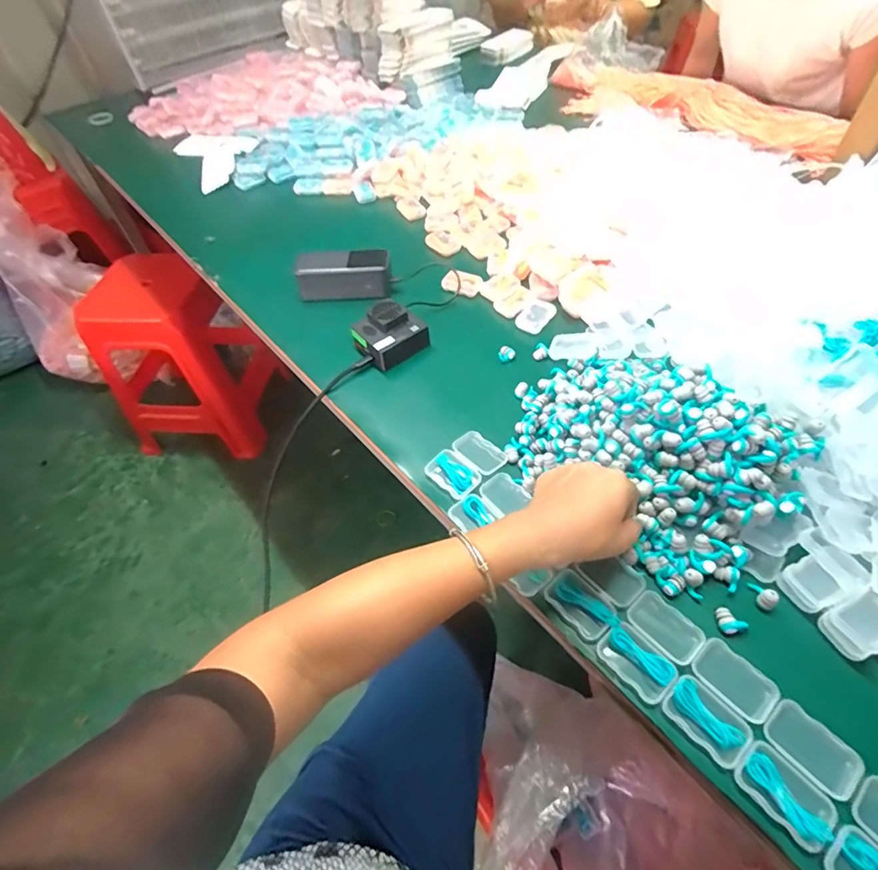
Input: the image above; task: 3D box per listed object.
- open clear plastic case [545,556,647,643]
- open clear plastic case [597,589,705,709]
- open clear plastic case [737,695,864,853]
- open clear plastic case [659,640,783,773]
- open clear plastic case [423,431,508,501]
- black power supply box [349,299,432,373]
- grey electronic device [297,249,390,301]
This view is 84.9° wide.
[{"bbox_3d":[0.136,0.134,0.414,0.075,0.013,0.056,-32,57,-20],"label":"open clear plastic case"},{"bbox_3d":[0.170,0.168,0.386,0.073,0.010,0.055,-35,58,-22],"label":"open clear plastic case"},{"bbox_3d":[0.246,0.229,0.327,0.073,0.009,0.055,-34,57,-21],"label":"open clear plastic case"},{"bbox_3d":[0.209,0.197,0.356,0.073,0.011,0.055,-34,57,-22],"label":"open clear plastic case"},{"bbox_3d":[0.029,0.028,0.501,0.075,0.011,0.056,-38,59,-24],"label":"open clear plastic case"},{"bbox_3d":[-0.063,-0.134,0.615,0.080,0.043,0.068,-32,57,-20],"label":"black power supply box"},{"bbox_3d":[-0.137,-0.235,0.700,0.133,0.052,0.055,-4,51,0],"label":"grey electronic device"}]

